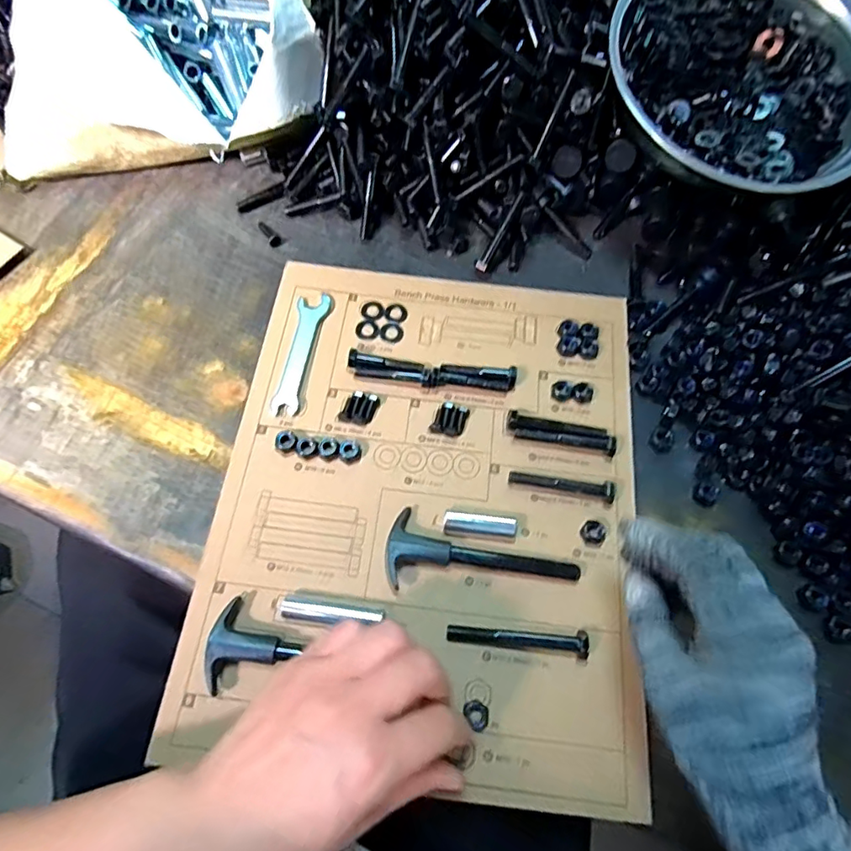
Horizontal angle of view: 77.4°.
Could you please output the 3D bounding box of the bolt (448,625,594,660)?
[{"bbox_3d":[0.060,0.138,0.345,0.090,0.014,0.014,7,65,2],"label":"bolt"}]

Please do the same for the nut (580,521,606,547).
[{"bbox_3d":[0.119,0.077,0.376,0.015,0.009,0.017,-36,71,-16],"label":"nut"}]

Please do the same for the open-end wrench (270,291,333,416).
[{"bbox_3d":[-0.103,-0.061,0.437,0.025,0.005,0.114,10,65,3],"label":"open-end wrench"}]

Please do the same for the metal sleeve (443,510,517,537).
[{"bbox_3d":[0.039,0.071,0.374,0.050,0.015,0.013,5,65,1],"label":"metal sleeve"}]

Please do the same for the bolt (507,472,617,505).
[{"bbox_3d":[0.100,0.043,0.385,0.076,0.011,0.012,11,65,3],"label":"bolt"}]

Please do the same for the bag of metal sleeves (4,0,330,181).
[{"bbox_3d":[-0.232,-0.371,0.493,0.289,0.157,0.259,2,65,-1],"label":"bag of metal sleeves"}]

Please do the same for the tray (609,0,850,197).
[{"bbox_3d":[0.247,-0.276,0.416,0.215,0.061,0.201,12,87,-1],"label":"tray"}]

